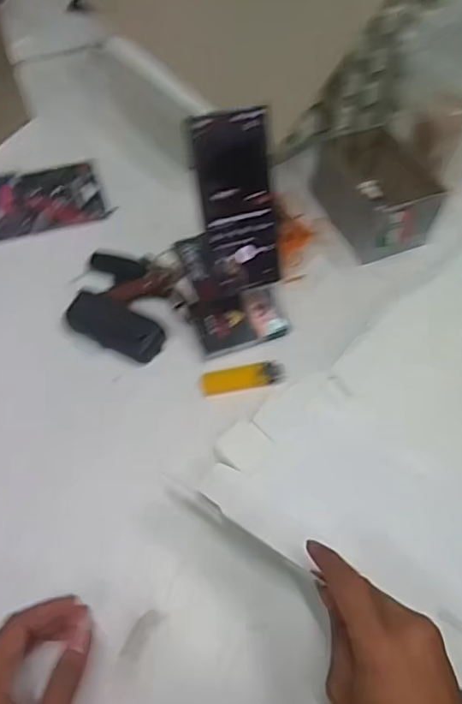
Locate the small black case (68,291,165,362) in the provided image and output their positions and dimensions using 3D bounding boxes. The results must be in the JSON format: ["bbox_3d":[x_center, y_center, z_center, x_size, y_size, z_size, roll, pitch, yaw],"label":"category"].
[{"bbox_3d":[-0.120,-0.027,0.536,0.103,0.014,0.047,23,59,13],"label":"small black case"}]

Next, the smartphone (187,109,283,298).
[{"bbox_3d":[0.008,-0.134,0.472,0.069,0.157,0.005,-14,27,-13],"label":"smartphone"}]

